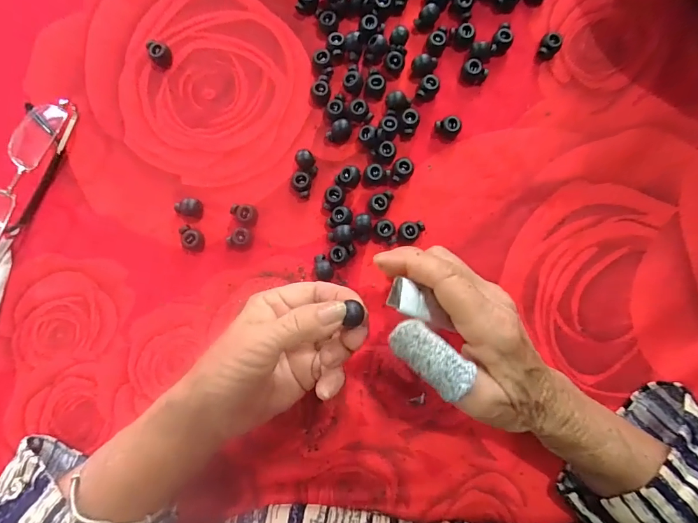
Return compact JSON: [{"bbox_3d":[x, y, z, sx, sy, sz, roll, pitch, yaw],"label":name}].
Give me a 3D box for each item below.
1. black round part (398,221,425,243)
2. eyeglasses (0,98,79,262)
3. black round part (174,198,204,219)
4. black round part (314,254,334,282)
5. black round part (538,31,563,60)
[{"bbox_3d":[0.046,-0.022,0.277,0.020,0.008,0.014,-7,87,-2],"label":"black round part"},{"bbox_3d":[-0.242,-0.061,0.273,0.038,0.021,0.130,26,87,0],"label":"eyeglasses"},{"bbox_3d":[-0.117,-0.040,0.281,0.017,0.012,0.014,16,87,-1],"label":"black round part"},{"bbox_3d":[-0.018,0.005,0.281,0.014,0.013,0.019,1,87,-2],"label":"black round part"},{"bbox_3d":[0.152,-0.164,0.289,0.014,0.009,0.019,36,87,0],"label":"black round part"}]

